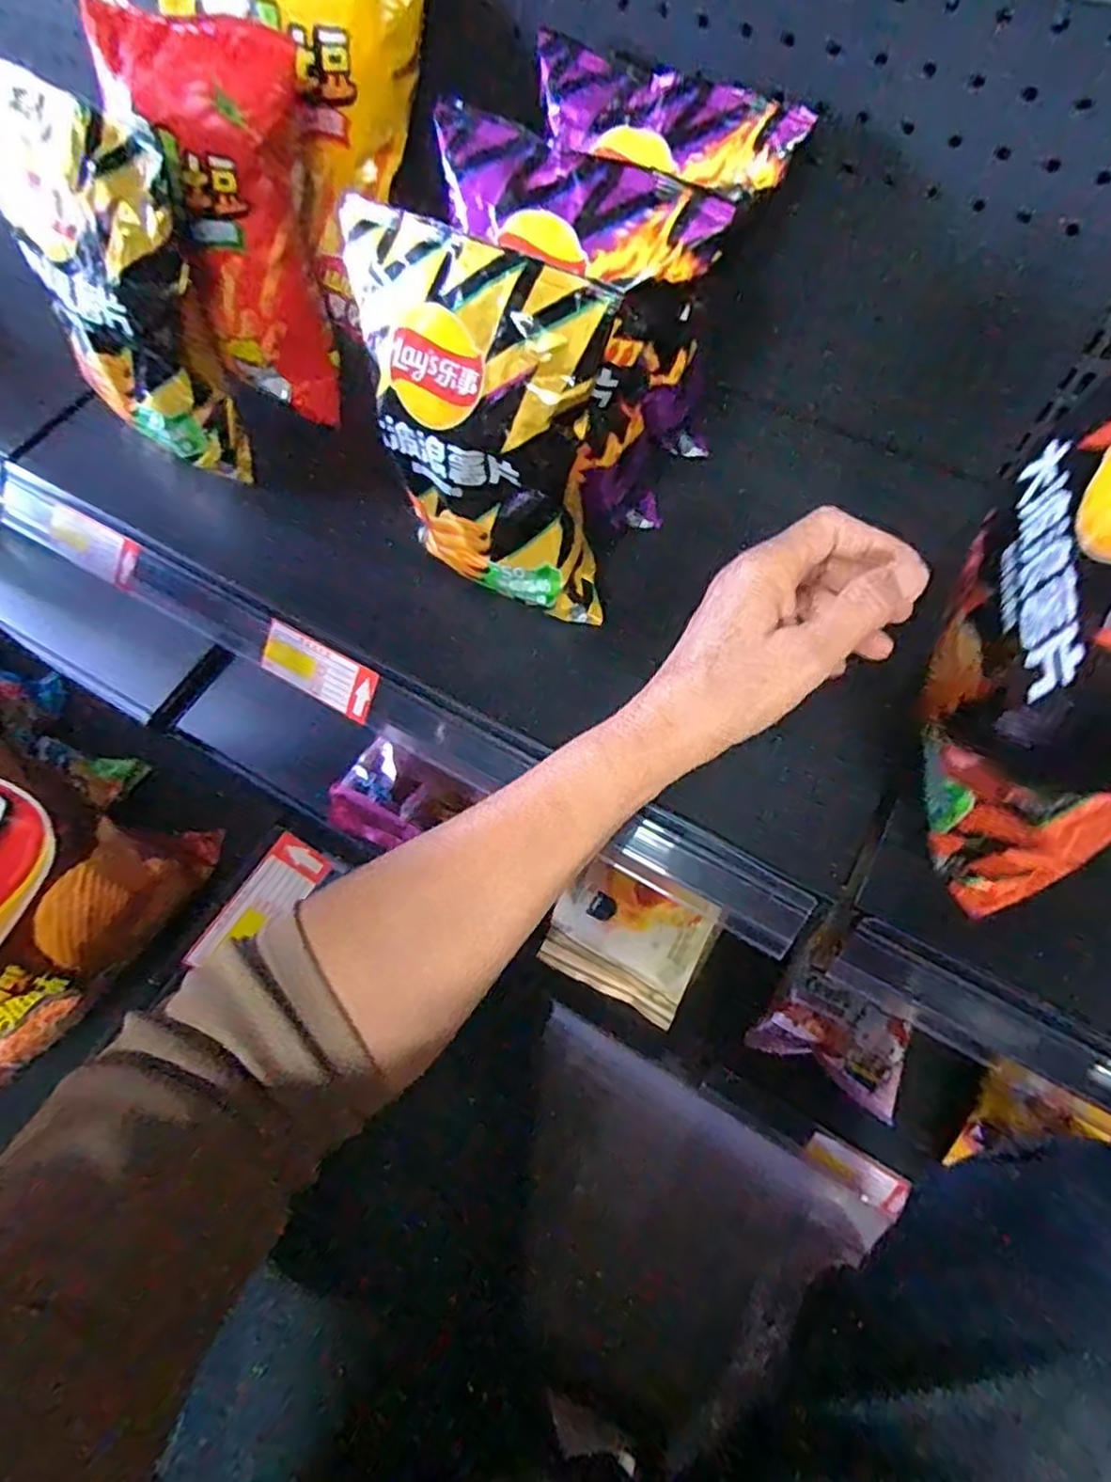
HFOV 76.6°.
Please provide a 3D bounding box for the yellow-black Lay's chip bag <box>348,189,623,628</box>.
[{"bbox_3d":[-0.048,-0.177,0.411,0.175,0.187,0.075,35,70,17],"label":"yellow-black Lay's chip bag"}]

